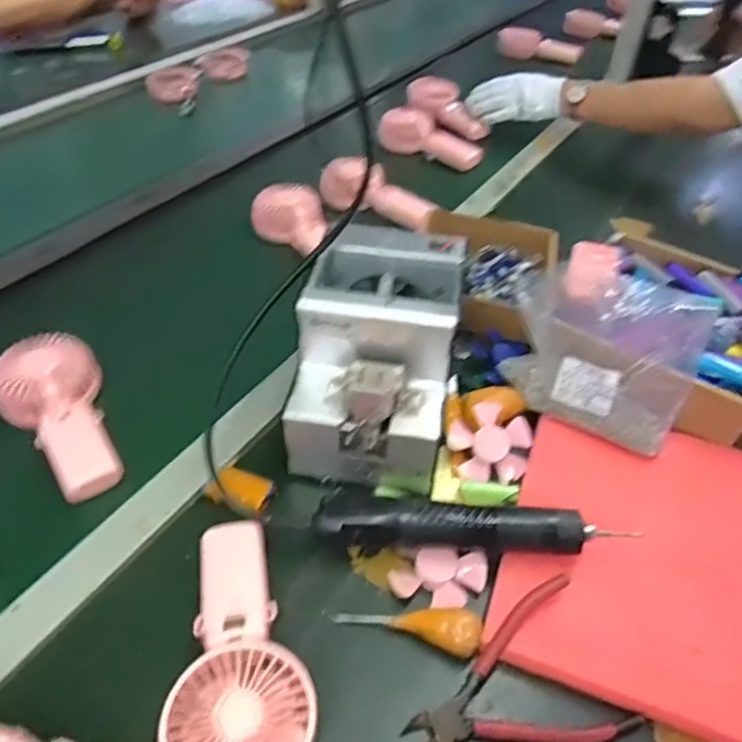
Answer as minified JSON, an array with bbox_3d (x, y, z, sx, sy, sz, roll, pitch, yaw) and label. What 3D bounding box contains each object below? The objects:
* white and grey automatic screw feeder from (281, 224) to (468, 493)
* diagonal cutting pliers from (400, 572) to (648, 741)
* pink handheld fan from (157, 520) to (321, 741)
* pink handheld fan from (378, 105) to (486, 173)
[{"bbox_3d":[0.005,-0.013,0.531,0.126,0.140,0.181,7,47,6],"label":"white and grey automatic screw feeder"},{"bbox_3d":[0.090,0.204,0.399,0.141,0.020,0.096,-14,47,-15],"label":"diagonal cutting pliers"},{"bbox_3d":[-0.092,0.185,0.407,0.088,0.051,0.188,-13,48,-13],"label":"pink handheld fan"},{"bbox_3d":[0.100,-0.375,0.998,0.176,0.065,0.065,18,47,16],"label":"pink handheld fan"}]

